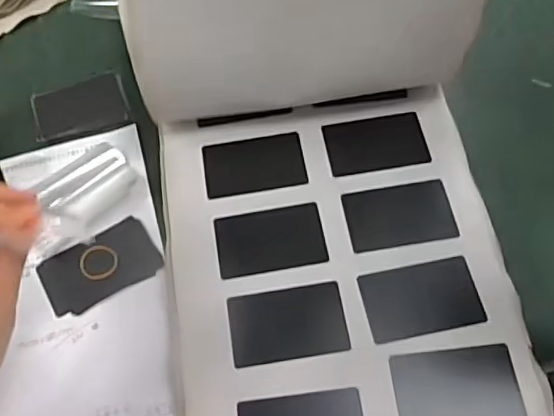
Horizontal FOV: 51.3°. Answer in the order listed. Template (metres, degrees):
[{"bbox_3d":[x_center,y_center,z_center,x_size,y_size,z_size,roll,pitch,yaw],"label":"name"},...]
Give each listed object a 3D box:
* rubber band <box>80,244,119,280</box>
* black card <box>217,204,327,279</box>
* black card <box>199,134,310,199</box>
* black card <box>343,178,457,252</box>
[{"bbox_3d":[-0.153,0.046,0.494,0.033,0.004,0.032,-1,63,2],"label":"rubber band"},{"bbox_3d":[-0.005,0.025,0.458,0.083,0.004,0.053,-9,63,-2],"label":"black card"},{"bbox_3d":[-0.019,-0.037,0.491,0.083,0.004,0.052,-9,63,-2],"label":"black card"},{"bbox_3d":[0.098,0.005,0.463,0.083,0.005,0.052,-8,66,-4],"label":"black card"}]

